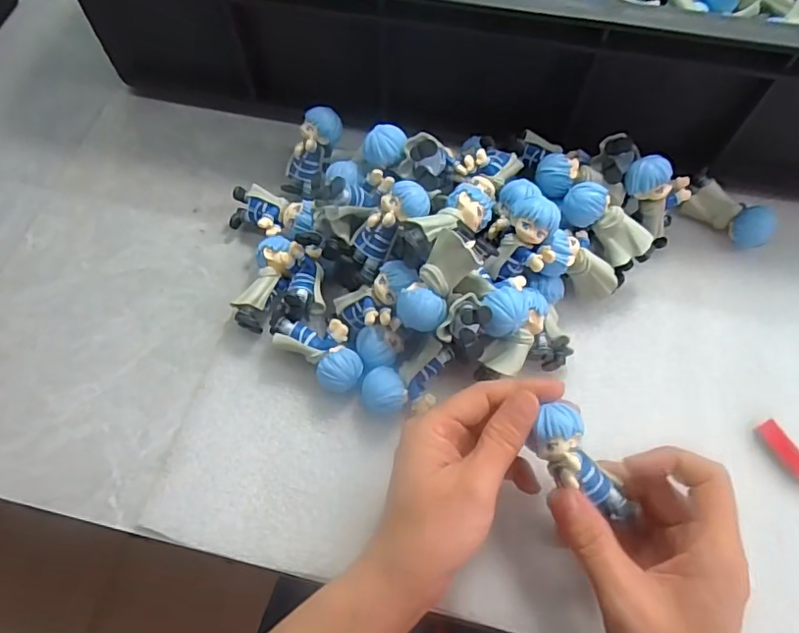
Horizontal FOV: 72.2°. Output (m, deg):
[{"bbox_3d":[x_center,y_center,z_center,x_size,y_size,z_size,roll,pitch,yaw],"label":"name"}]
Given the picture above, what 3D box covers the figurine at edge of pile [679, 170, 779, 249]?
[{"bbox_3d":[0.226,-0.071,0.377,0.061,0.028,0.023,40,71,18],"label":"figurine at edge of pile"}]

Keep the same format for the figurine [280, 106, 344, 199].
[{"bbox_3d":[-0.064,-0.114,0.380,0.023,0.026,0.062,38,115,17],"label":"figurine"}]

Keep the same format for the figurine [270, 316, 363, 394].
[{"bbox_3d":[-0.047,0.020,0.334,0.059,0.027,0.034,36,70,16],"label":"figurine"}]

